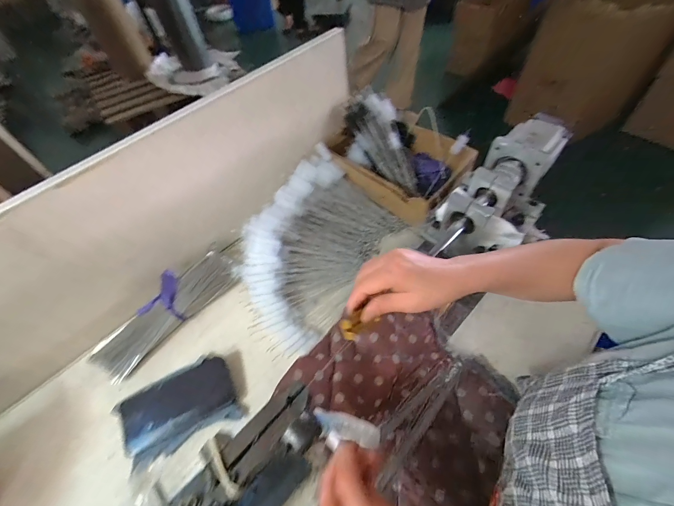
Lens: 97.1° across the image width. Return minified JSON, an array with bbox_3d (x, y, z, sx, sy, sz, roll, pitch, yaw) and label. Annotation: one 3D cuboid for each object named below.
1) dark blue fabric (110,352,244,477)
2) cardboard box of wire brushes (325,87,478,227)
[{"bbox_3d":[-0.238,0.236,0.453,0.163,0.036,0.116,-28,56,-14],"label":"dark blue fabric"},{"bbox_3d":[0.127,-0.211,0.631,0.284,0.109,0.193,36,65,27],"label":"cardboard box of wire brushes"}]

